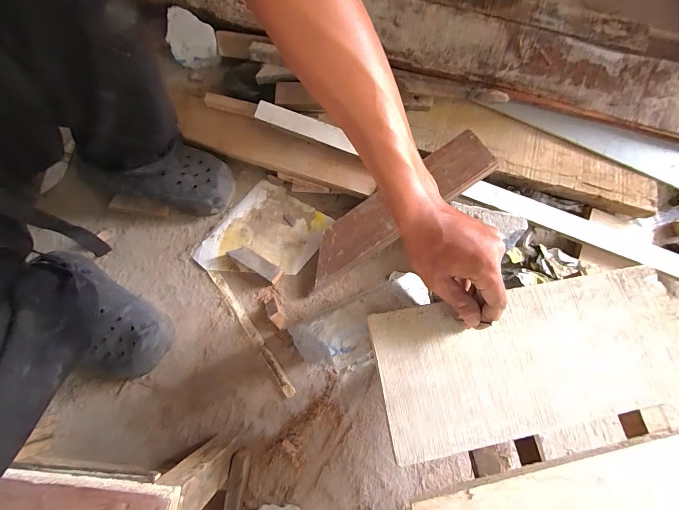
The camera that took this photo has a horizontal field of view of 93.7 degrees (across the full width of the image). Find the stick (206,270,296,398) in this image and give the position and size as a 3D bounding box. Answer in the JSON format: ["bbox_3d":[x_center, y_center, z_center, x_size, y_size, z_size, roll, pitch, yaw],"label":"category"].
[{"bbox_3d":[-0.153,0.128,0.545,0.018,0.012,0.255,-36,81,-6],"label":"stick"}]

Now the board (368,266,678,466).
[{"bbox_3d":[0.209,0.106,0.338,0.337,0.011,0.141,-9,78,-7],"label":"board"}]

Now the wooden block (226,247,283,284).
[{"bbox_3d":[-0.148,0.015,0.567,0.097,0.023,0.029,31,81,6],"label":"wooden block"}]

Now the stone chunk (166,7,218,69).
[{"bbox_3d":[-0.295,-0.435,0.655,0.092,0.073,0.078,-2,79,0],"label":"stone chunk"}]

